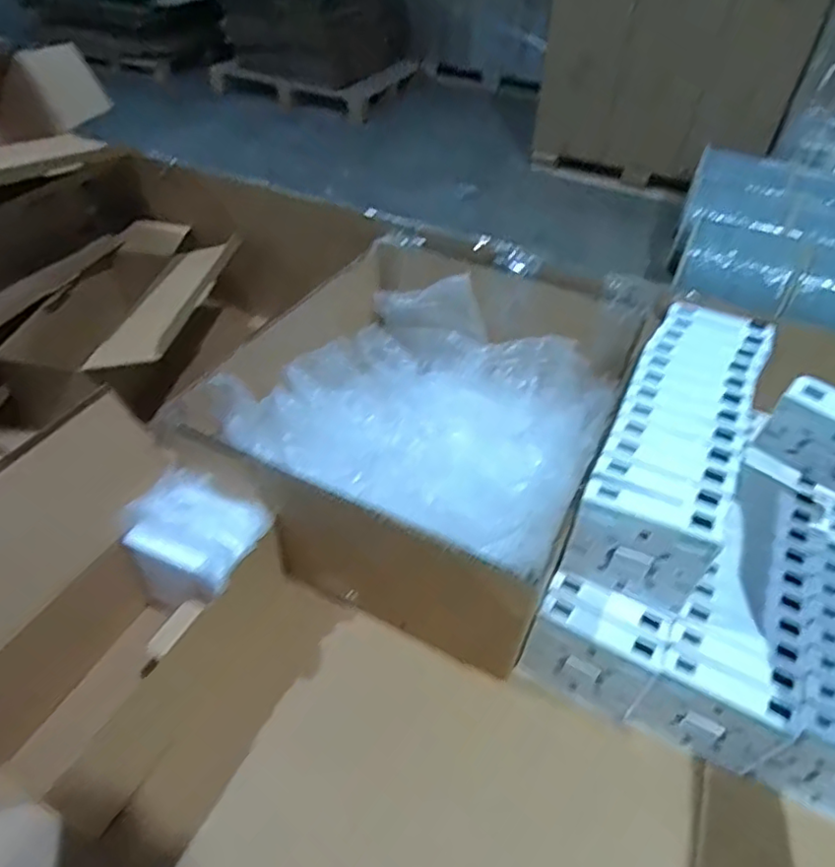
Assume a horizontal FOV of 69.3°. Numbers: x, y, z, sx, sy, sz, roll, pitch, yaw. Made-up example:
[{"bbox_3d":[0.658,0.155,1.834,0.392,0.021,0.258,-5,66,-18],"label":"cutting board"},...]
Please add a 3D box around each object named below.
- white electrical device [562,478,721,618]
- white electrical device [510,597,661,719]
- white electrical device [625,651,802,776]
[{"bbox_3d":[0.150,0.081,0.416,0.085,0.089,0.023,17,46,16],"label":"white electrical device"},{"bbox_3d":[0.123,0.168,0.445,0.085,0.087,0.022,23,48,21],"label":"white electrical device"},{"bbox_3d":[0.202,0.199,0.422,0.086,0.086,0.018,21,47,19],"label":"white electrical device"}]

